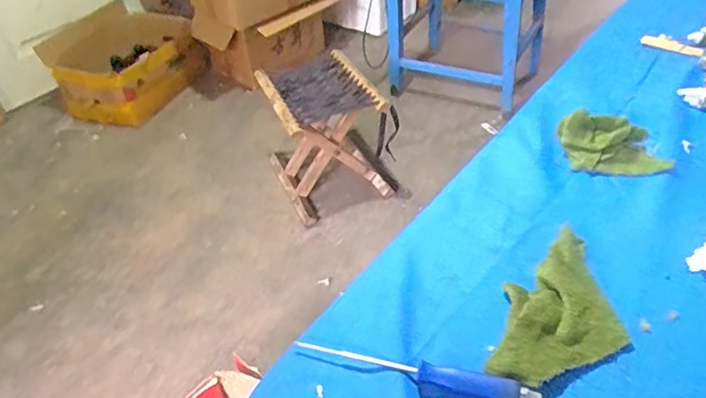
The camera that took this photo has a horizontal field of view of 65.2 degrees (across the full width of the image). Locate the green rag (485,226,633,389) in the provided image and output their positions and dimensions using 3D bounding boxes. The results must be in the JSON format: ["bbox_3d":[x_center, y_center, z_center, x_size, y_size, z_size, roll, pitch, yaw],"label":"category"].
[{"bbox_3d":[0.175,0.087,0.448,0.088,0.026,0.160,21,48,25],"label":"green rag"}]

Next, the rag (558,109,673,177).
[{"bbox_3d":[0.281,-0.057,0.594,0.109,0.042,0.053,10,44,16],"label":"rag"}]

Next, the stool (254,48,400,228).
[{"bbox_3d":[-0.065,-0.170,1.495,0.289,0.311,0.272,-18,43,-14],"label":"stool"}]

